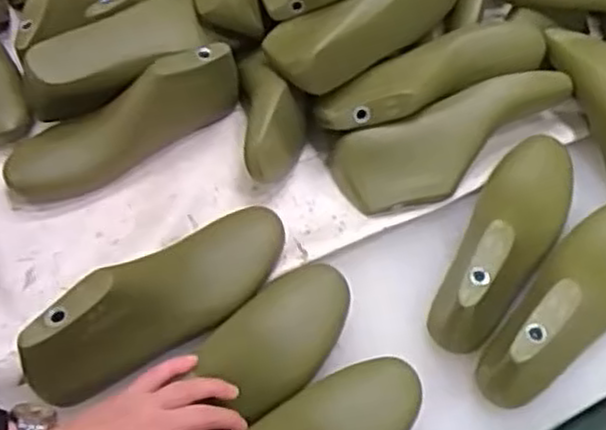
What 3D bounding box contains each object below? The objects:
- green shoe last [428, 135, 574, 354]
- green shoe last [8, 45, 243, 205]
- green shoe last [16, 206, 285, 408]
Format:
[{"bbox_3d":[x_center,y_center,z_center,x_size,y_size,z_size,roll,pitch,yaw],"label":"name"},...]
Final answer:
[{"bbox_3d":[0.196,0.006,0.692,0.081,0.074,0.256,28,60,15],"label":"green shoe last"},{"bbox_3d":[-0.173,-0.090,0.749,0.250,0.080,0.064,-23,61,-16],"label":"green shoe last"},{"bbox_3d":[-0.116,0.068,0.645,0.072,0.090,0.248,40,64,21],"label":"green shoe last"}]

